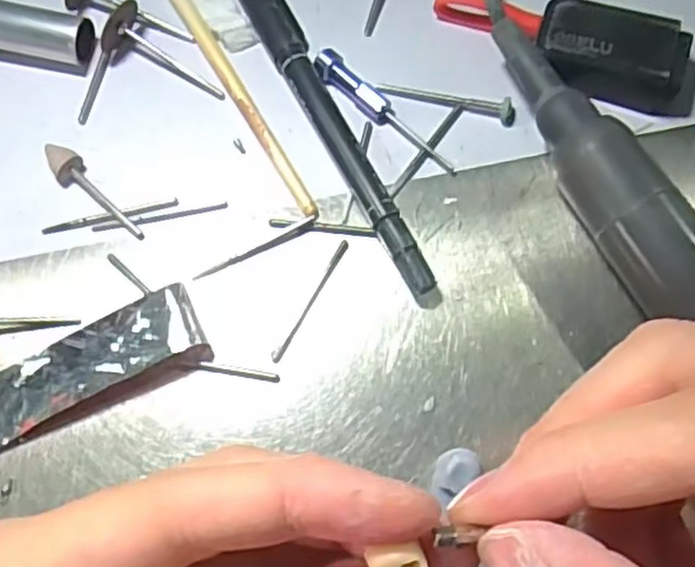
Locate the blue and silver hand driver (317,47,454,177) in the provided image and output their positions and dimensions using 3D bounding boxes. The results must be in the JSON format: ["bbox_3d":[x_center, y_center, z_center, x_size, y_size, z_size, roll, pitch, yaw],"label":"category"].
[{"bbox_3d":[0.012,-0.057,0.244,0.009,0.007,0.060,-43,77,-13],"label":"blue and silver hand driver"}]

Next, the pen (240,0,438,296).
[{"bbox_3d":[-0.008,-0.058,0.242,0.013,0.011,0.140,-25,74,-8],"label":"pen"}]

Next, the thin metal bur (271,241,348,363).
[{"bbox_3d":[-0.011,0.005,0.224,0.004,0.004,0.044,28,74,8],"label":"thin metal bur"}]

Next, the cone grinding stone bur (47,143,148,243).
[{"bbox_3d":[-0.083,-0.029,0.235,0.010,0.007,0.043,-39,77,-12],"label":"cone grinding stone bur"}]

